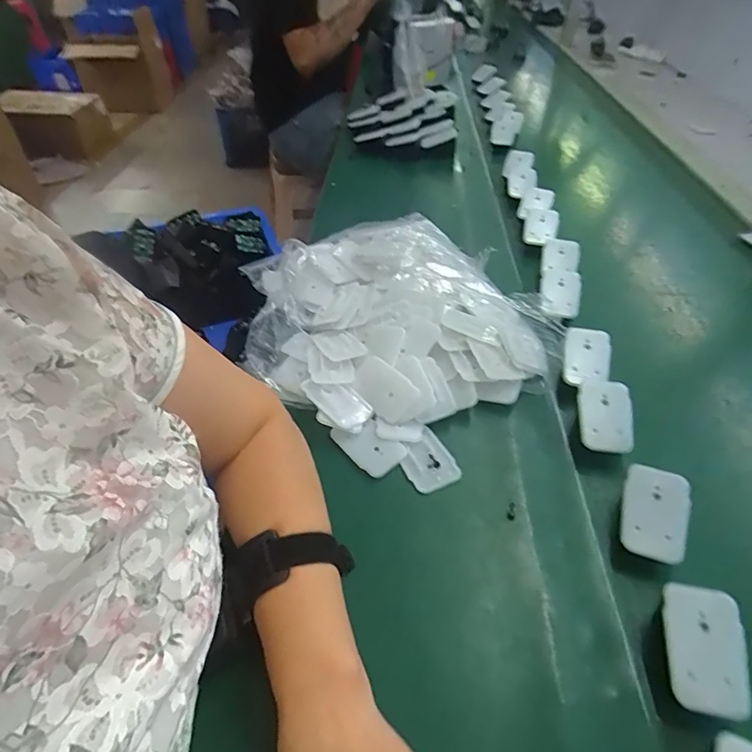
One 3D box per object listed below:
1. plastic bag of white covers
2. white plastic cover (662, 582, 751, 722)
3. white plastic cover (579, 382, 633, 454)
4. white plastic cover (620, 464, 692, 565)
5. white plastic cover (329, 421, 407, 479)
[{"bbox_3d":[-0.006,-0.076,0.539,0.298,0.076,0.320,-18,48,-16],"label":"plastic bag of white covers"},{"bbox_3d":[0.209,0.173,0.301,0.047,0.006,0.070,6,70,8],"label":"white plastic cover"},{"bbox_3d":[0.213,0.037,0.441,0.043,0.009,0.067,-2,73,16],"label":"white plastic cover"},{"bbox_3d":[0.216,0.105,0.369,0.045,0.007,0.069,6,63,37],"label":"white plastic cover"},{"bbox_3d":[-0.007,0.063,0.445,0.066,0.006,0.041,37,70,23],"label":"white plastic cover"}]

